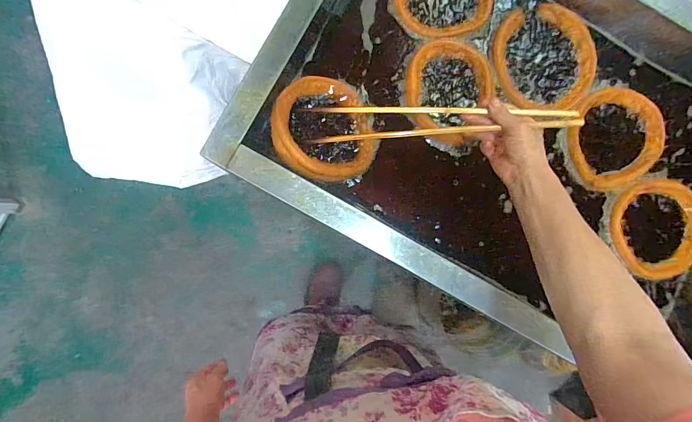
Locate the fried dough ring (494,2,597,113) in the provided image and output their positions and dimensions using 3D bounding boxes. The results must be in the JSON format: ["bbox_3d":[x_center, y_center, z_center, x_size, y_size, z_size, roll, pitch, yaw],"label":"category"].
[{"bbox_3d":[0.335,-0.258,0.621,0.173,0.014,0.180,0,88,-4],"label":"fried dough ring"}]

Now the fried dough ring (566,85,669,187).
[{"bbox_3d":[0.453,-0.124,0.616,0.160,0.015,0.159,0,88,-4],"label":"fried dough ring"}]

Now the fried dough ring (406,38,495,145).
[{"bbox_3d":[0.173,-0.198,0.604,0.144,0.019,0.176,-4,88,-4],"label":"fried dough ring"}]

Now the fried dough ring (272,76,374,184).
[{"bbox_3d":[-0.033,-0.128,0.570,0.156,0.025,0.166,6,77,-27],"label":"fried dough ring"}]

